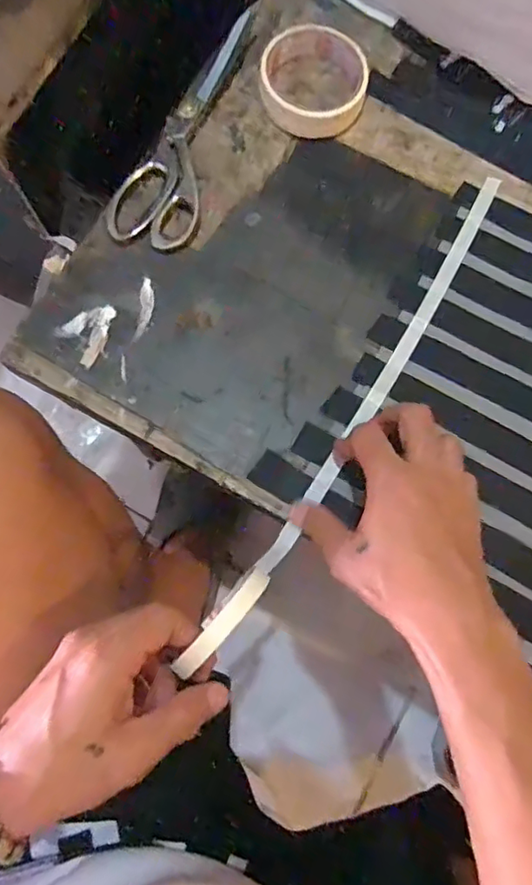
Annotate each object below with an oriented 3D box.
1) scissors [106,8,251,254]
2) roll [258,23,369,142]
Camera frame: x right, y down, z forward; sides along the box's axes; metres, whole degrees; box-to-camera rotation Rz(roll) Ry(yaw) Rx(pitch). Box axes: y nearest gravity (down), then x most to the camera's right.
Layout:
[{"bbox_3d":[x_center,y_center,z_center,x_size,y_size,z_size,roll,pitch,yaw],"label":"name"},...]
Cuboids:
[{"bbox_3d":[-0.072,-0.257,0.468,0.069,0.026,0.211,11,74,2],"label":"scissors"},{"bbox_3d":[0.041,-0.303,0.481,0.086,0.022,0.089,13,74,2],"label":"roll"}]

